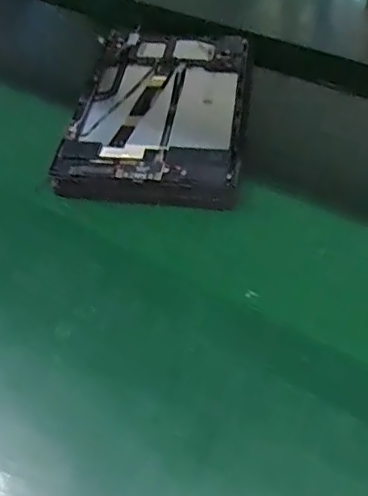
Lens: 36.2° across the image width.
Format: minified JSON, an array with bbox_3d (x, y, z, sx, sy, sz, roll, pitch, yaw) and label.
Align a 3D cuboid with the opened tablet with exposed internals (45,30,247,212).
[{"bbox_3d":[-0.022,-0.131,0.529,0.151,0.018,0.247,3,49,7],"label":"opened tablet with exposed internals"}]

